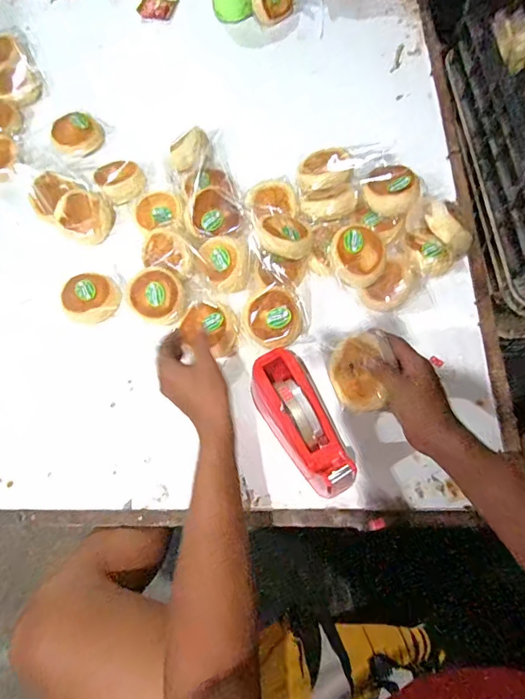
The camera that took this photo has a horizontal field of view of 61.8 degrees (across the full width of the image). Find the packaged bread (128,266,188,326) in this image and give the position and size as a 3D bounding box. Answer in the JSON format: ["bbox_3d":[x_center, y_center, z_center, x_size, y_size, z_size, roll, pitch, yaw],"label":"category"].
[{"bbox_3d":[-0.169,-0.086,0.709,0.092,0.040,0.092,0,91,-5],"label":"packaged bread"}]

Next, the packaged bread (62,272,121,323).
[{"bbox_3d":[-0.282,-0.083,0.724,0.093,0.042,0.074,4,68,5],"label":"packaged bread"}]

